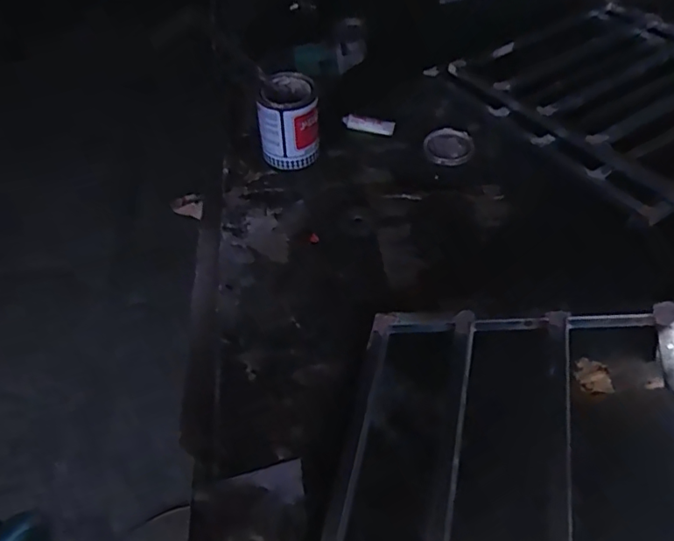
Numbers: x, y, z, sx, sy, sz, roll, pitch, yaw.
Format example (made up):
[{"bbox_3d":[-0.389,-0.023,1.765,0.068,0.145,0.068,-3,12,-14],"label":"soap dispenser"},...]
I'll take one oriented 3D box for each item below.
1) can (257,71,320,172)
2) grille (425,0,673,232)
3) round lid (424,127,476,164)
[{"bbox_3d":[-0.086,-0.265,0.991,0.104,0.135,0.105,-2,47,3],"label":"can"},{"bbox_3d":[0.557,-0.334,1.062,0.505,0.063,0.570,-26,50,-18],"label":"grille"},{"bbox_3d":[0.206,-0.236,1.030,0.093,0.011,0.105,-2,47,3],"label":"round lid"}]

